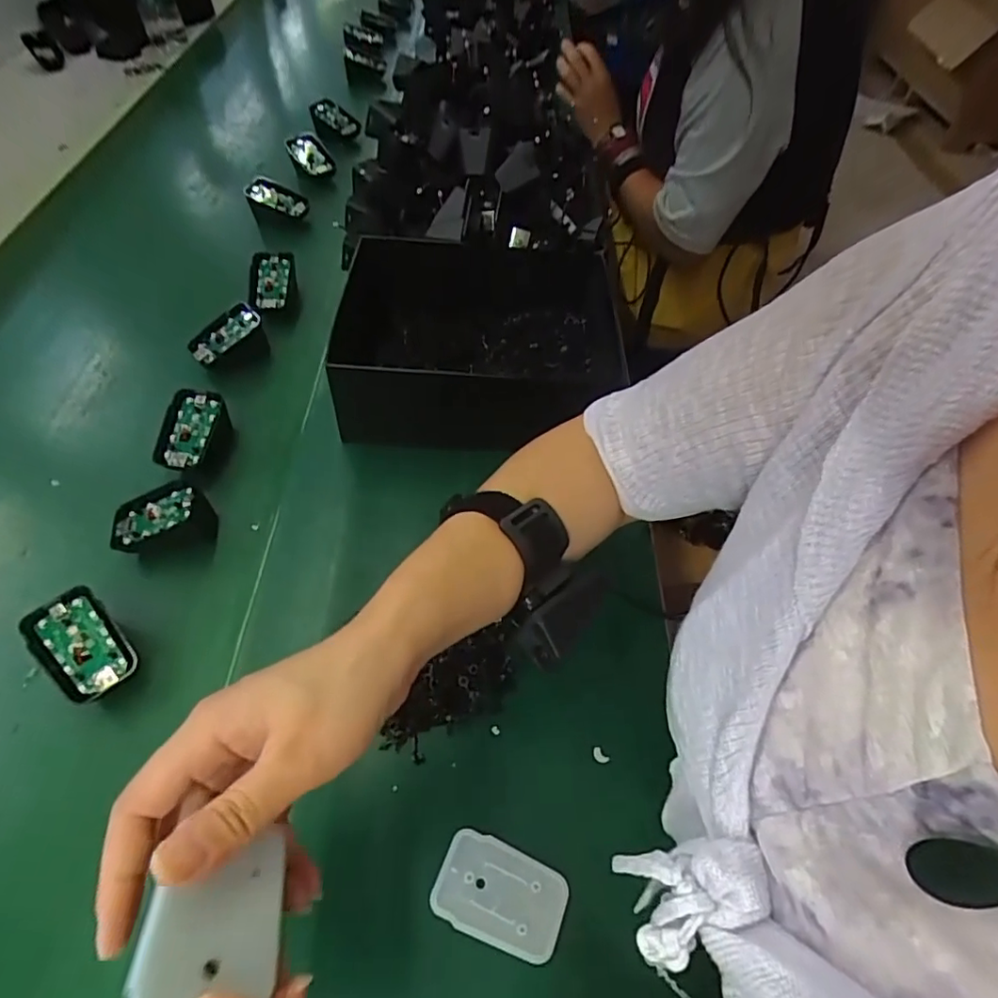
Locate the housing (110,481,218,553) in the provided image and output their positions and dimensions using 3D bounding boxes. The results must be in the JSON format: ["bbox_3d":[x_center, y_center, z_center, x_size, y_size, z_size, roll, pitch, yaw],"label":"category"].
[{"bbox_3d":[-0.255,0.017,0.445,0.067,0.040,0.040,-6,54,-6],"label":"housing"}]

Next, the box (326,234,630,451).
[{"bbox_3d":[-0.016,-0.145,0.550,0.270,0.095,0.194,-4,54,-4],"label":"box"}]

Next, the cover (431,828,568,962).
[{"bbox_3d":[0.001,0.217,0.321,0.069,0.004,0.044,19,55,12],"label":"cover"}]

